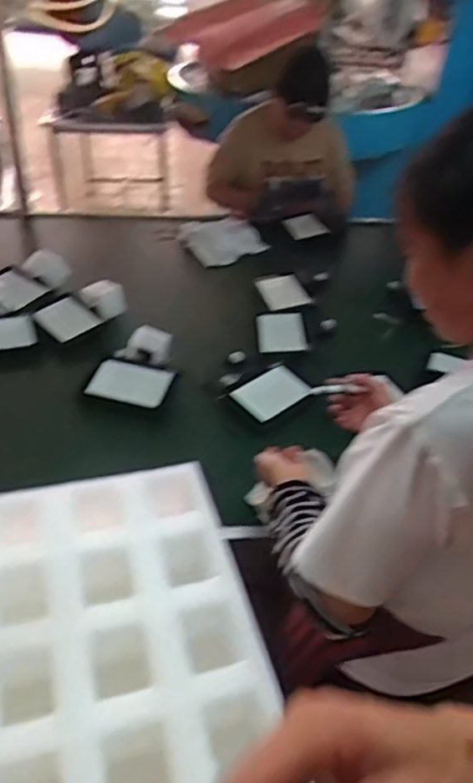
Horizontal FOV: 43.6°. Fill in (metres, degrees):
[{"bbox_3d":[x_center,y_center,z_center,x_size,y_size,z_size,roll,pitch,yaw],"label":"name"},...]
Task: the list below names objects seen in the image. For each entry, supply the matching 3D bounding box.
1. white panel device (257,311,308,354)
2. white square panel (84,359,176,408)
[{"bbox_3d":[0.104,-0.138,1.392,0.117,0.091,0.020,-4,12,26],"label":"white panel device"},{"bbox_3d":[-0.217,-0.019,1.209,0.167,0.015,0.111,7,46,14],"label":"white square panel"}]

